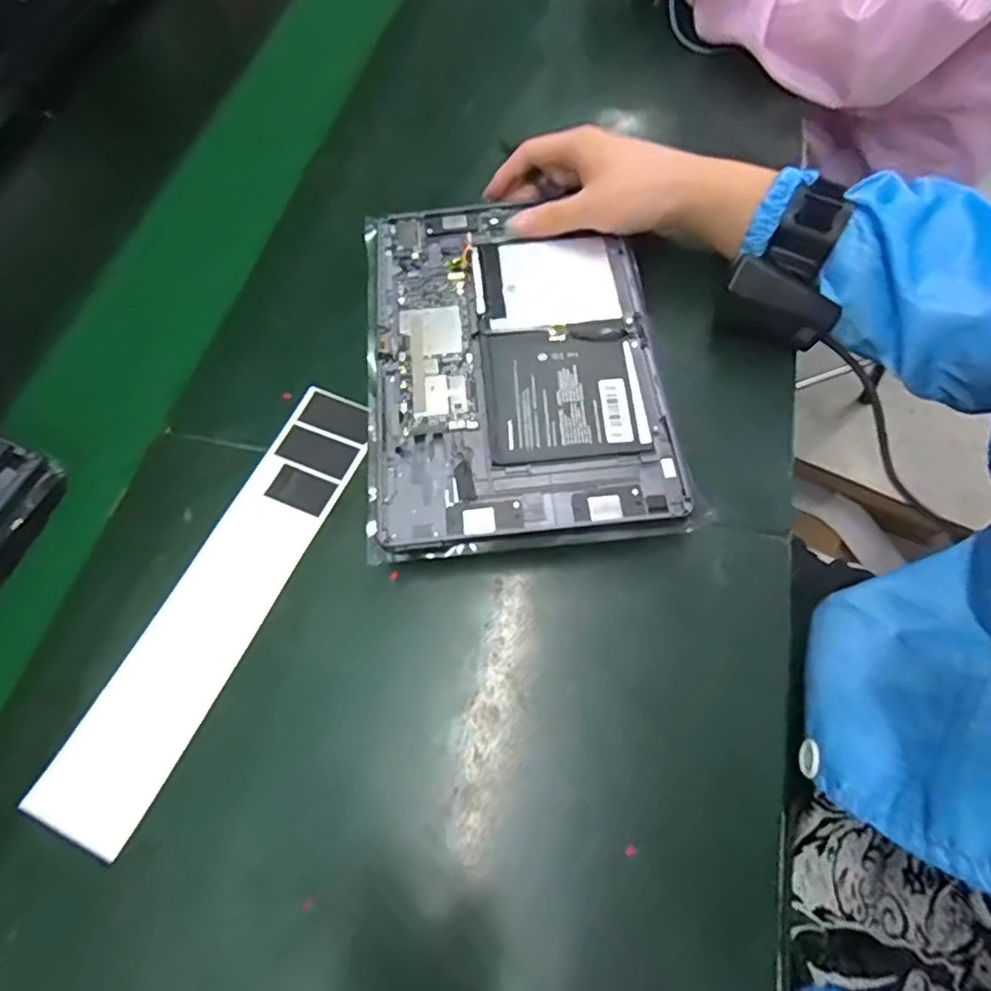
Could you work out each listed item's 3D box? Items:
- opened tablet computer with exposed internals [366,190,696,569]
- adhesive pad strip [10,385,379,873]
[{"bbox_3d":[0.007,-0.087,0.382,0.171,0.009,0.255,-5,64,-1],"label":"opened tablet computer with exposed internals"},{"bbox_3d":[-0.151,0.052,0.352,0.055,0.007,0.266,22,67,12],"label":"adhesive pad strip"}]

